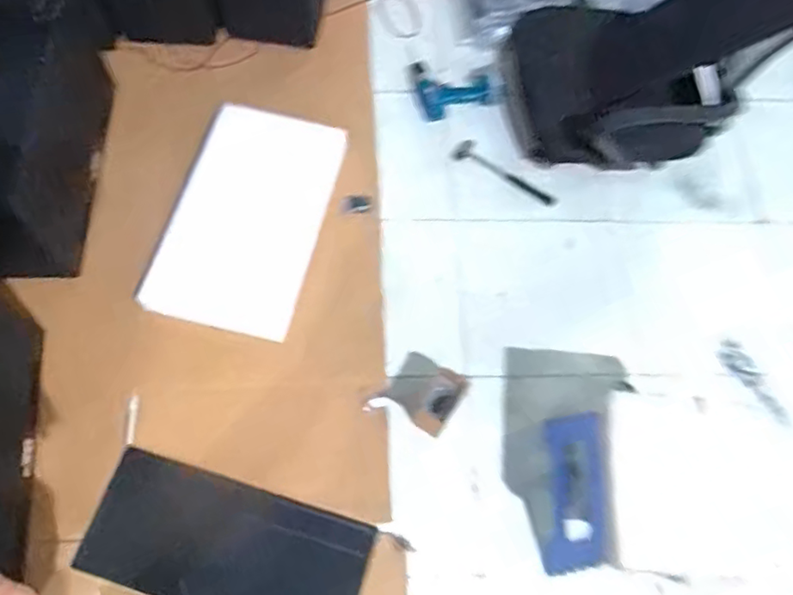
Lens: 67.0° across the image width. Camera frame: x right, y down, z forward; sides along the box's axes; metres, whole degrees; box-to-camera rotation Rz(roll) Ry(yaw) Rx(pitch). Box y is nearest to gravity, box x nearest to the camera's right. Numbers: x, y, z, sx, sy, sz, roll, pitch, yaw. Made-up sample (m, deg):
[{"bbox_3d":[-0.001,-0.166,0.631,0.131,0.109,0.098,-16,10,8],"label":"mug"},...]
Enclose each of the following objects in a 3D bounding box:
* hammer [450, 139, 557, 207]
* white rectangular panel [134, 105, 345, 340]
[{"bbox_3d":[0.277,-0.316,1.505,0.283,0.023,0.060,29,69,9],"label":"hammer"},{"bbox_3d":[-0.342,-0.190,1.394,0.319,0.034,0.552,17,72,-6],"label":"white rectangular panel"}]

